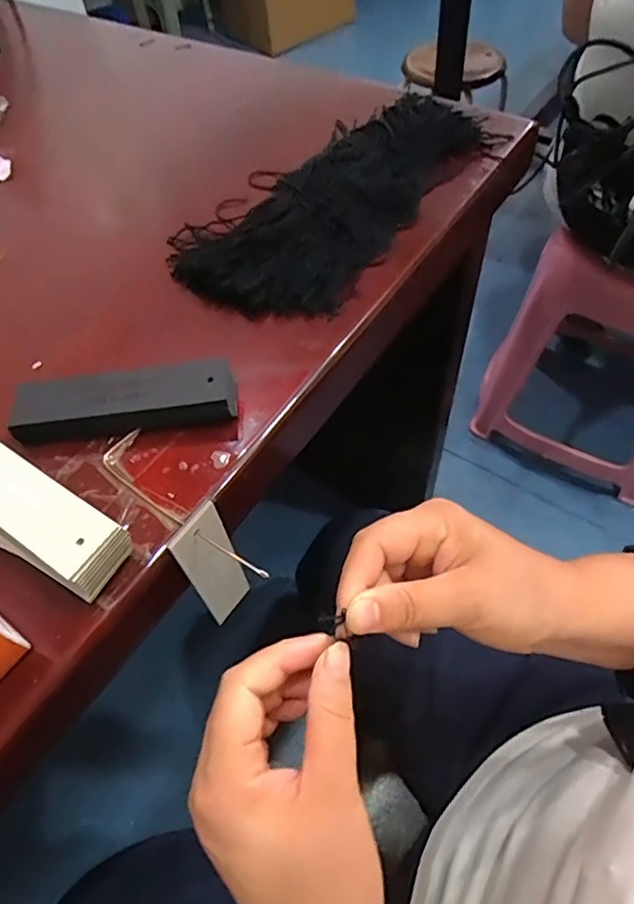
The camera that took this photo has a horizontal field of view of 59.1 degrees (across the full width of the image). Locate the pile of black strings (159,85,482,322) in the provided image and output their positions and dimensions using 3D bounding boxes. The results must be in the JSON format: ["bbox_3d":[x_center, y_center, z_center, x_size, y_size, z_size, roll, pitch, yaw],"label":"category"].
[{"bbox_3d":[0.022,-0.204,0.436,0.124,0.031,0.286,32,65,23],"label":"pile of black strings"}]

